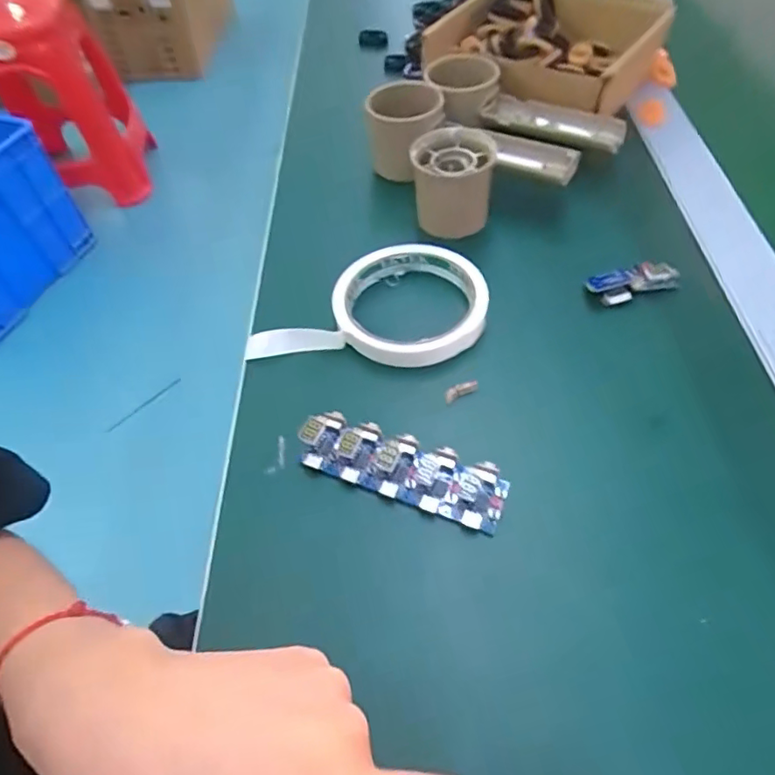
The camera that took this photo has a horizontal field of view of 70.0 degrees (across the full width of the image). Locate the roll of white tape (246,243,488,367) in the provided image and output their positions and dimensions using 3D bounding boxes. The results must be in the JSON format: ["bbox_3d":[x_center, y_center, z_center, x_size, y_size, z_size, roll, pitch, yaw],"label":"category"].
[{"bbox_3d":[-0.012,-0.053,0.347,0.143,0.019,0.089,0,55,4],"label":"roll of white tape"}]

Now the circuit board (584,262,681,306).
[{"bbox_3d":[0.153,-0.063,0.346,0.053,0.020,0.019,-12,55,-4],"label":"circuit board"}]

